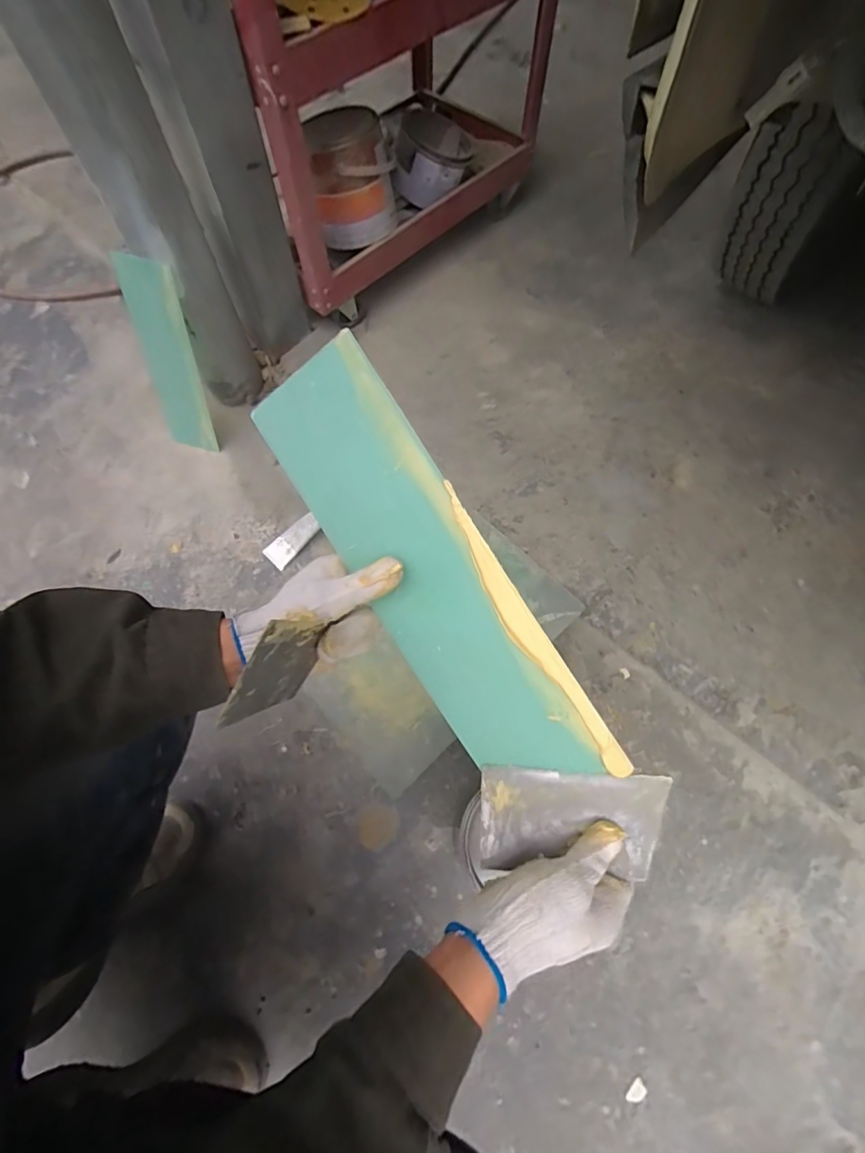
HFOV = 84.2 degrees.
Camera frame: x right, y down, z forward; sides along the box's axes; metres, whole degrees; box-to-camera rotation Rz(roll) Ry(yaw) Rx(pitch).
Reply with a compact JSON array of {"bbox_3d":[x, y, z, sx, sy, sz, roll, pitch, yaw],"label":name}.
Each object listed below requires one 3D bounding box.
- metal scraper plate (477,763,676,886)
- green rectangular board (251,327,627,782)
[{"bbox_3d":[0.108,0.187,0.370,0.139,0.012,0.075,-4,67,5],"label":"metal scraper plate"},{"bbox_3d":[0.001,0.007,0.371,0.104,0.013,0.373,-33,91,17],"label":"green rectangular board"}]

